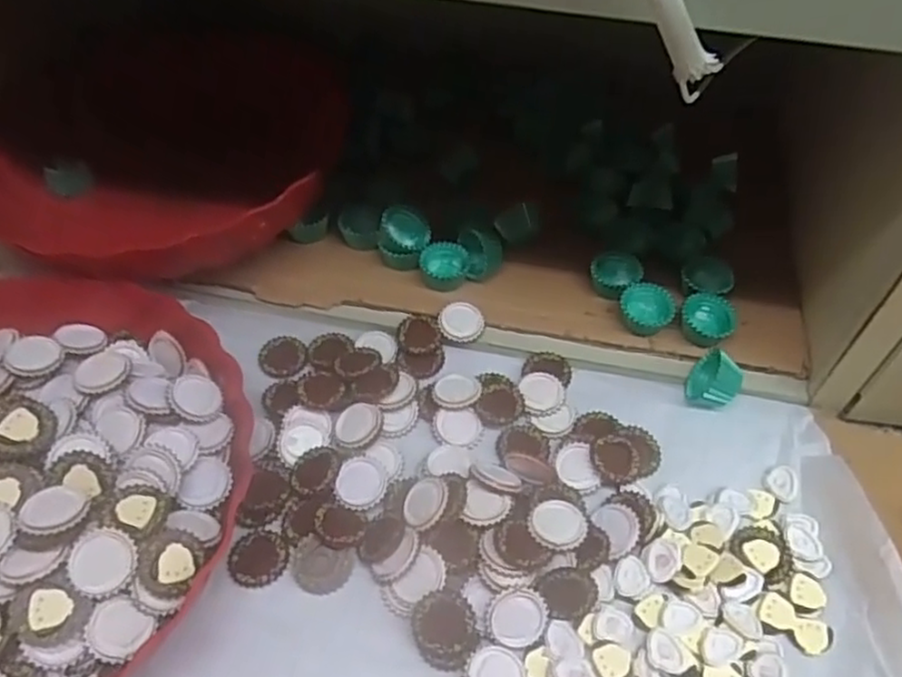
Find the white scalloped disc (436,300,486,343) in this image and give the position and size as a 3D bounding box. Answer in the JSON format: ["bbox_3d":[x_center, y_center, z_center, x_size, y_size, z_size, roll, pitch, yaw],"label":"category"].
[{"bbox_3d":[0.006,-0.011,0.428,0.027,0.006,0.027,9,54,2],"label":"white scalloped disc"}]

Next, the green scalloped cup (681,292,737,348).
[{"bbox_3d":[0.155,-0.012,0.424,0.030,0.013,0.030,2,54,-3],"label":"green scalloped cup"}]

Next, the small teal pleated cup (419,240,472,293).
[{"bbox_3d":[-0.004,-0.046,0.444,0.031,0.013,0.030,2,54,-3],"label":"small teal pleated cup"}]

